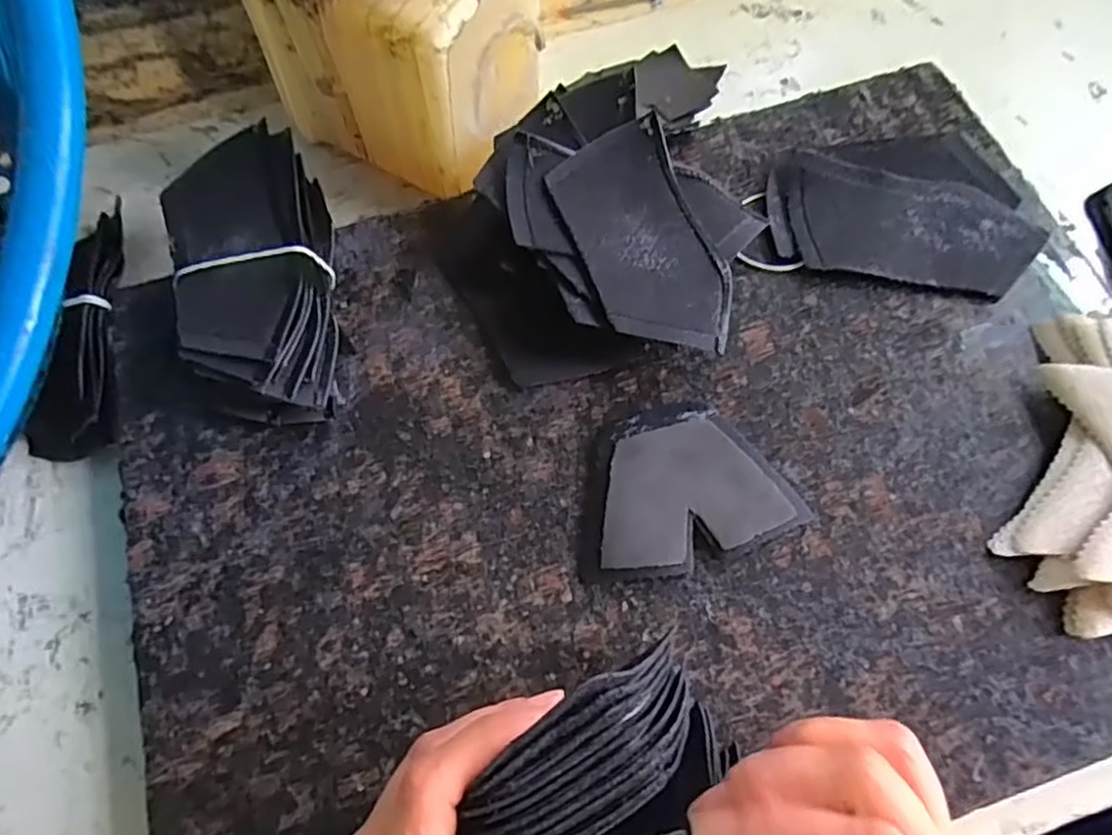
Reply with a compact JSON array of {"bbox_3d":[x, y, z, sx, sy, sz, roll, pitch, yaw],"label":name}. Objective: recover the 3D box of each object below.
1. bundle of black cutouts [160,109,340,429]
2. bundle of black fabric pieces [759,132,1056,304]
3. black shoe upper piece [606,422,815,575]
[{"bbox_3d":[-0.148,-0.067,0.334,0.072,0.058,0.139,-15,67,-4],"label":"bundle of black cutouts"},{"bbox_3d":[0.185,-0.112,0.363,0.134,0.020,0.093,10,68,7],"label":"bundle of black fabric pieces"},{"bbox_3d":[0.062,0.034,0.307,0.090,0.011,0.062,-15,67,-4],"label":"black shoe upper piece"}]

